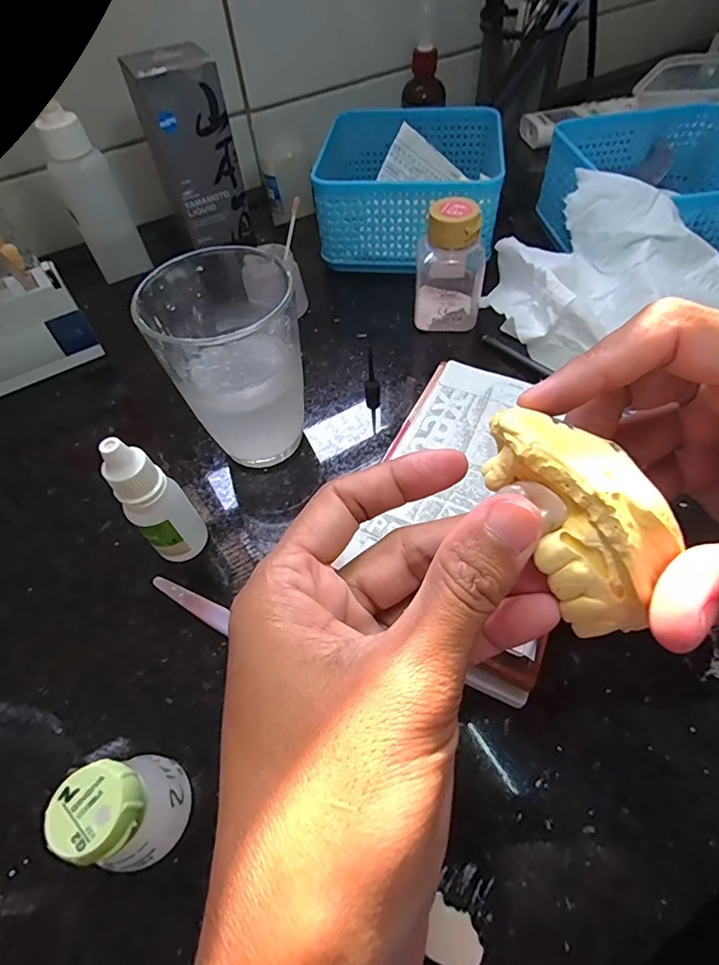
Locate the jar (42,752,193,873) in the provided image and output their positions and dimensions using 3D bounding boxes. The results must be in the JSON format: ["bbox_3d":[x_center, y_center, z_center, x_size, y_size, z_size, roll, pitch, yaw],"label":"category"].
[{"bbox_3d":[-0.074,0.106,0.155,0.028,0.044,0.027,-2,55,3],"label":"jar"}]

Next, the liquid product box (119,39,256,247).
[{"bbox_3d":[-0.128,-0.257,0.366,0.060,0.114,0.051,-21,56,-11],"label":"liquid product box"}]

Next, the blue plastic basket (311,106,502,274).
[{"bbox_3d":[0.042,-0.232,0.371,0.122,0.065,0.134,5,56,8],"label":"blue plastic basket"}]

